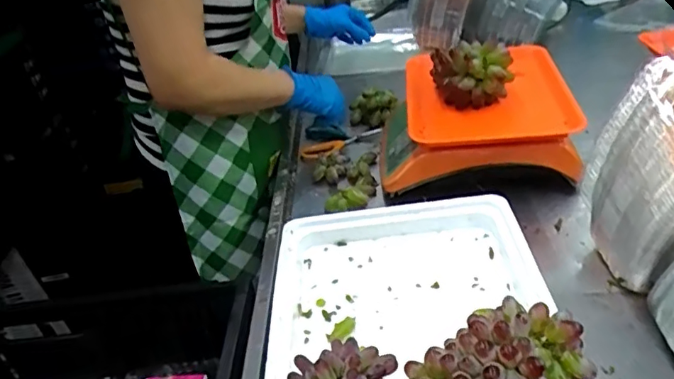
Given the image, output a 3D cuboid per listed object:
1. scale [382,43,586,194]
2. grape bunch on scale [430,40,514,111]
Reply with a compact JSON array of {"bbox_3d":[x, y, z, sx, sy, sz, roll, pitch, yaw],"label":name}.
[{"bbox_3d":[0.208,-0.117,0.850,0.276,0.112,0.253,-4,35,9],"label":"scale"},{"bbox_3d":[0.194,-0.165,0.791,0.109,0.091,0.087,-1,35,7],"label":"grape bunch on scale"}]

